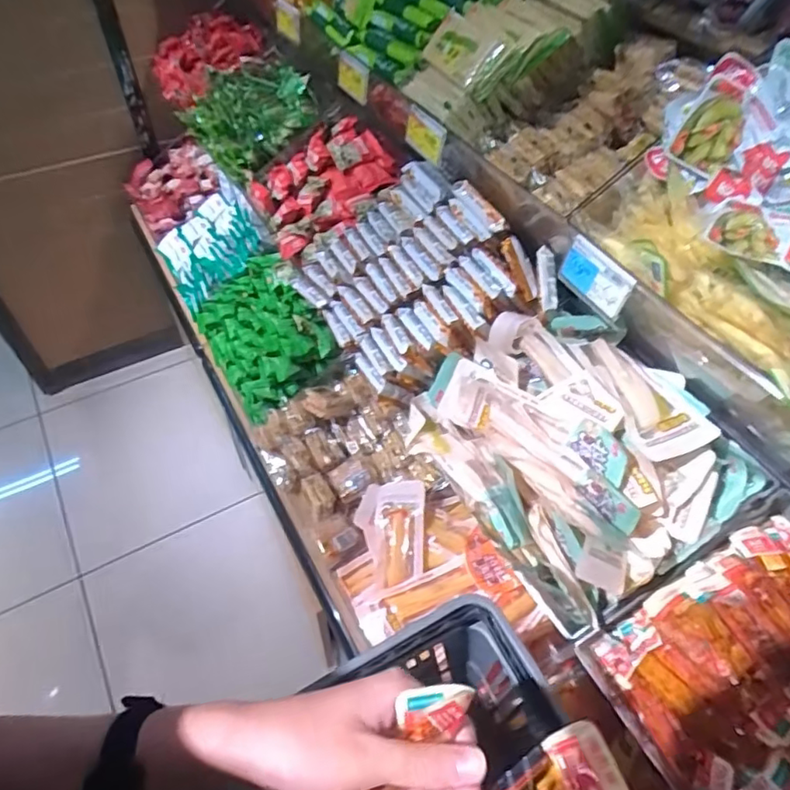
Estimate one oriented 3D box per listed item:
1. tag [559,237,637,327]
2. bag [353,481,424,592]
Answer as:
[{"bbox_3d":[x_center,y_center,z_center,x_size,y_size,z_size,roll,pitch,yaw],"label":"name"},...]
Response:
[{"bbox_3d":[0.188,-0.107,0.536,0.011,0.060,0.077,-21,56,-20],"label":"tag"},{"bbox_3d":[-0.008,0.197,0.803,0.097,0.027,0.144,-3,75,18],"label":"bag"}]

